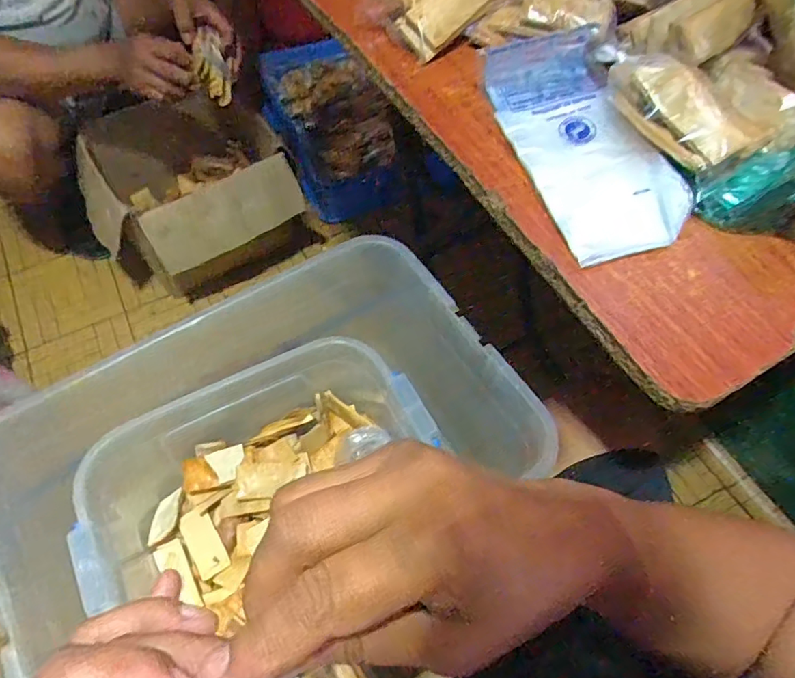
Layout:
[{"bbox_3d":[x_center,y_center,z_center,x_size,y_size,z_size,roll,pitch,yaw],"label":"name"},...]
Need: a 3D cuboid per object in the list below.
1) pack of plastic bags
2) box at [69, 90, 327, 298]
[{"bbox_3d":[0.141,-0.159,0.414,0.096,0.031,0.220,-13,62,-11],"label":"pack of plastic bags"},{"bbox_3d":[-0.425,-0.300,1.154,0.404,0.282,0.357,-24,65,-16],"label":"box"}]

